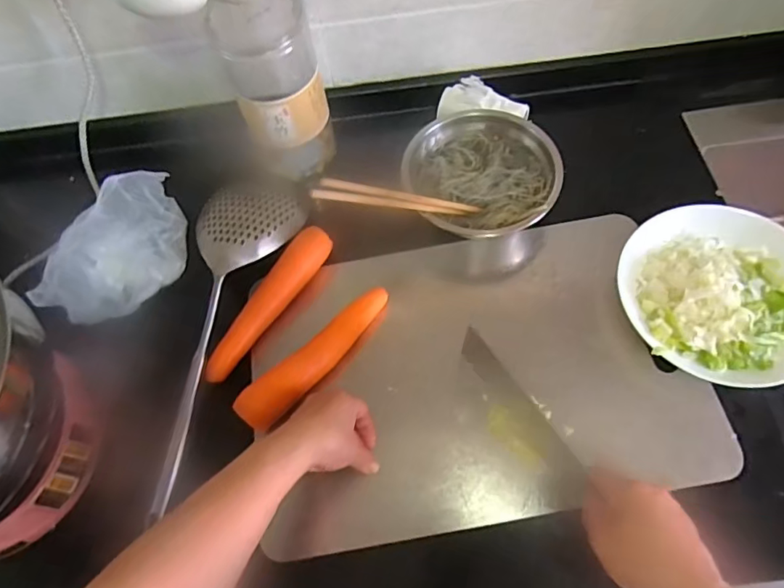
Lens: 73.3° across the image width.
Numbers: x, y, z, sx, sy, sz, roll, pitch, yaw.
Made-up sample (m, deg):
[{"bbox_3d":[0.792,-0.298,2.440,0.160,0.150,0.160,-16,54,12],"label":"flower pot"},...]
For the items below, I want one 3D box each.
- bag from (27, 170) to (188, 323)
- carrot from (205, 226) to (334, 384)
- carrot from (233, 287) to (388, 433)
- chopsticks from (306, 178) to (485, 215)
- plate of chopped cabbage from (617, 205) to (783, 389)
[{"bbox_3d":[-0.282,-0.050,0.566,0.103,0.072,0.178,22,66,13],"label":"bag"},{"bbox_3d":[-0.132,0.009,0.565,0.036,0.036,0.193,31,69,17],"label":"carrot"},{"bbox_3d":[-0.071,0.062,0.530,0.039,0.043,0.185,39,71,20],"label":"carrot"},{"bbox_3d":[0.008,-0.098,0.550,0.181,0.018,0.017,4,60,-23],"label":"chopsticks"},{"bbox_3d":[0.327,-0.003,0.533,0.181,0.049,0.187,-1,63,2],"label":"plate of chopped cabbage"}]

